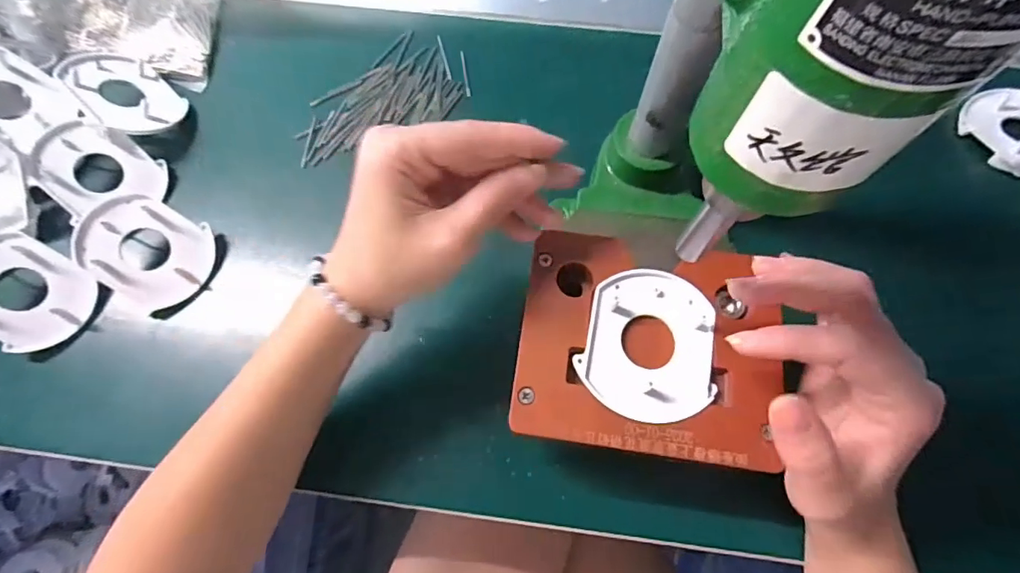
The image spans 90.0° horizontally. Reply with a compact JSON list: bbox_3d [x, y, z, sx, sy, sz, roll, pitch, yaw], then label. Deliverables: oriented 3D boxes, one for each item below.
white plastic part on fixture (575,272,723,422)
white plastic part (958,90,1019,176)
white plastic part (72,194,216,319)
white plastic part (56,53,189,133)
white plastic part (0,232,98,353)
[{"bbox_3d":[0.066,0.026,0.234,0.060,0.009,0.068,19,71,7],"label":"white plastic part on fixture"},{"bbox_3d":[0.341,-0.105,0.341,0.054,0.015,0.070,-24,71,-8],"label":"white plastic part"},{"bbox_3d":[-0.221,-0.019,0.315,0.067,0.015,0.073,-3,99,-18],"label":"white plastic part"},{"bbox_3d":[-0.261,-0.133,0.346,0.070,0.007,0.057,42,45,-2],"label":"white plastic part"},{"bbox_3d":[-0.294,0.003,0.303,0.073,0.019,0.057,39,70,-21],"label":"white plastic part"}]

